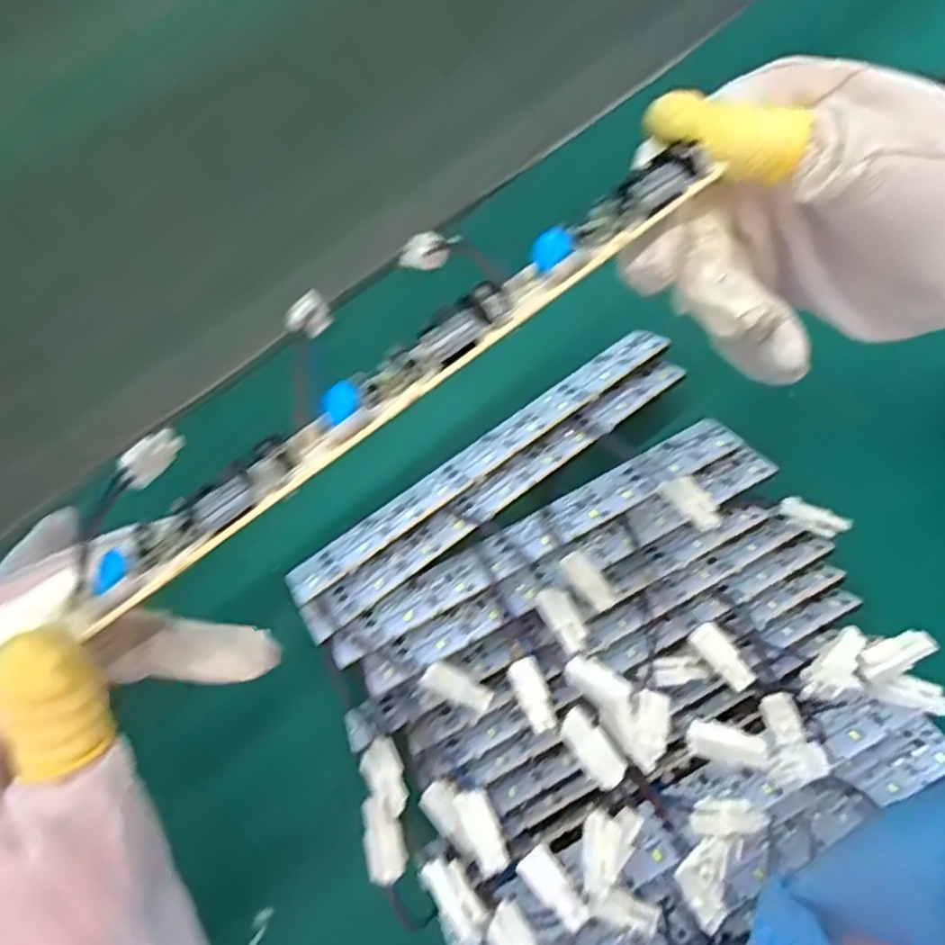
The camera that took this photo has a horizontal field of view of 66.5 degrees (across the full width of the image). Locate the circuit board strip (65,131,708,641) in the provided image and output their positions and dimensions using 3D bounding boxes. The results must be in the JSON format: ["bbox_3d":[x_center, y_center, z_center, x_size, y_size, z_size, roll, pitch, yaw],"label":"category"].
[{"bbox_3d":[-0.017,-0.023,0.172,0.180,0.014,0.014,-37,80,-6],"label":"circuit board strip"}]

